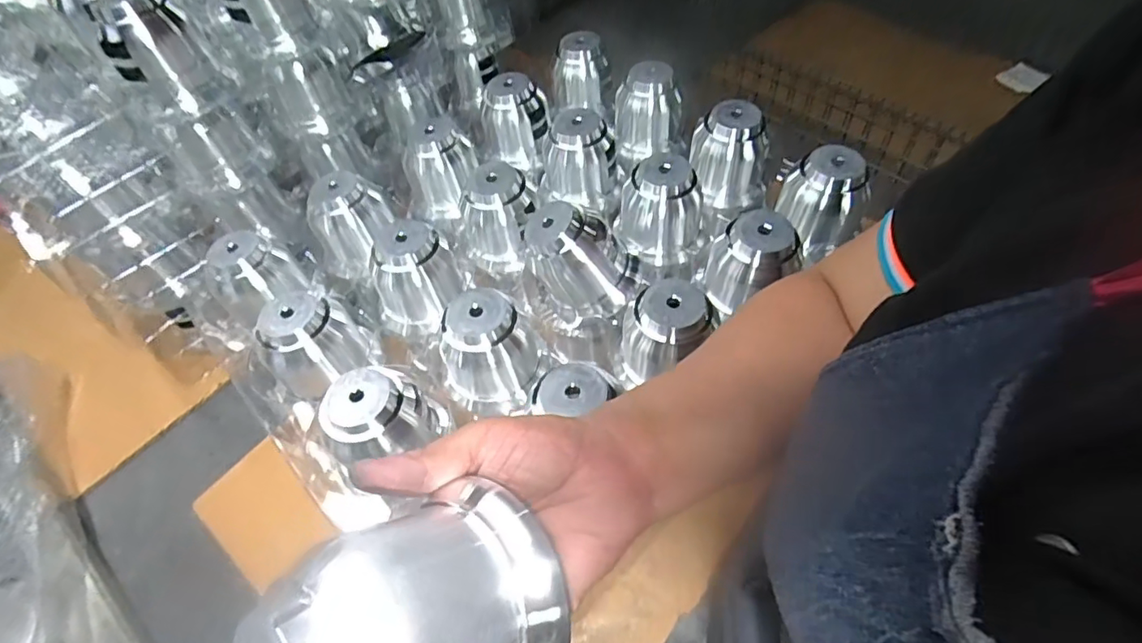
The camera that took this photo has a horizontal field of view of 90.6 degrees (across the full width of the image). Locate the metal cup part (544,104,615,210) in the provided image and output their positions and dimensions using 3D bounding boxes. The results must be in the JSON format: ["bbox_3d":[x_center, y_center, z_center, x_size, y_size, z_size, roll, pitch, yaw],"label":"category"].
[{"bbox_3d":[0.007,-0.165,0.581,0.068,0.079,0.068,8,56,11],"label":"metal cup part"}]

